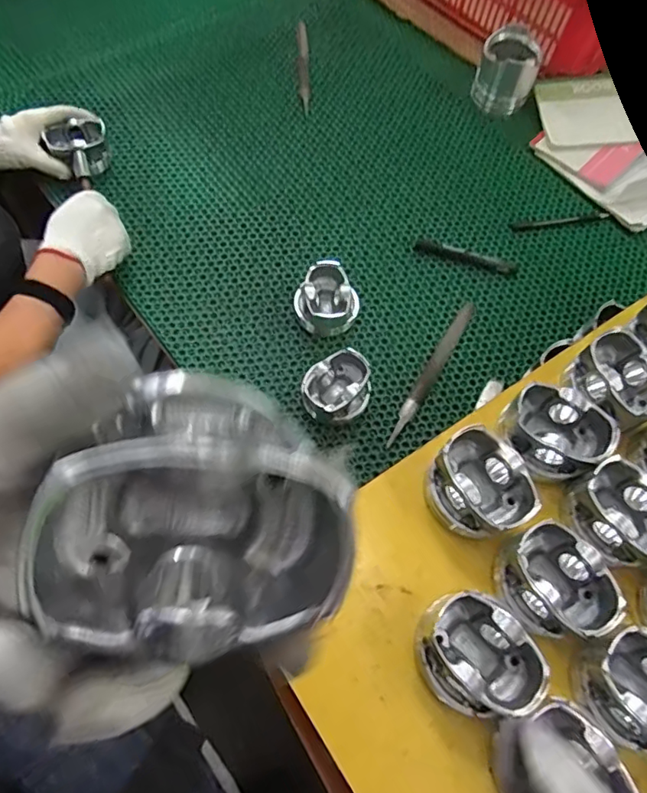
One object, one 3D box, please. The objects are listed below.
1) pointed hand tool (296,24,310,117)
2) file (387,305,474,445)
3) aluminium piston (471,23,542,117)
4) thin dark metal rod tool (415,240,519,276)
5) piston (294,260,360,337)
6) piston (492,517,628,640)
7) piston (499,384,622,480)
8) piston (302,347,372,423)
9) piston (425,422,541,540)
[{"bbox_3d":[-0.035,-0.568,0.933,0.019,0.010,0.236,-1,67,-3],"label":"pointed hand tool"},{"bbox_3d":[0.139,-0.033,0.691,0.017,0.004,0.231,30,69,10],"label":"file"},{"bbox_3d":[0.294,-0.522,0.880,0.091,0.098,0.077,18,67,5],"label":"aluminium piston"},{"bbox_3d":[0.200,-0.196,0.763,0.140,0.004,0.022,17,67,5],"label":"thin dark metal rod tool"},{"bbox_3d":[0.002,-0.121,0.701,0.071,0.052,0.078,1,67,-2],"label":"piston"},{"bbox_3d":[0.174,0.141,0.412,0.072,0.044,0.085,-36,73,-19],"label":"piston"},{"bbox_3d":[0.192,0.031,0.453,0.083,0.044,0.069,25,66,7],"label":"piston"},{"bbox_3d":[0.018,-0.011,0.648,0.081,0.053,0.076,-36,73,-16],"label":"piston"},{"bbox_3d":[0.125,0.072,0.437,0.081,0.049,0.070,43,69,14],"label":"piston"}]

